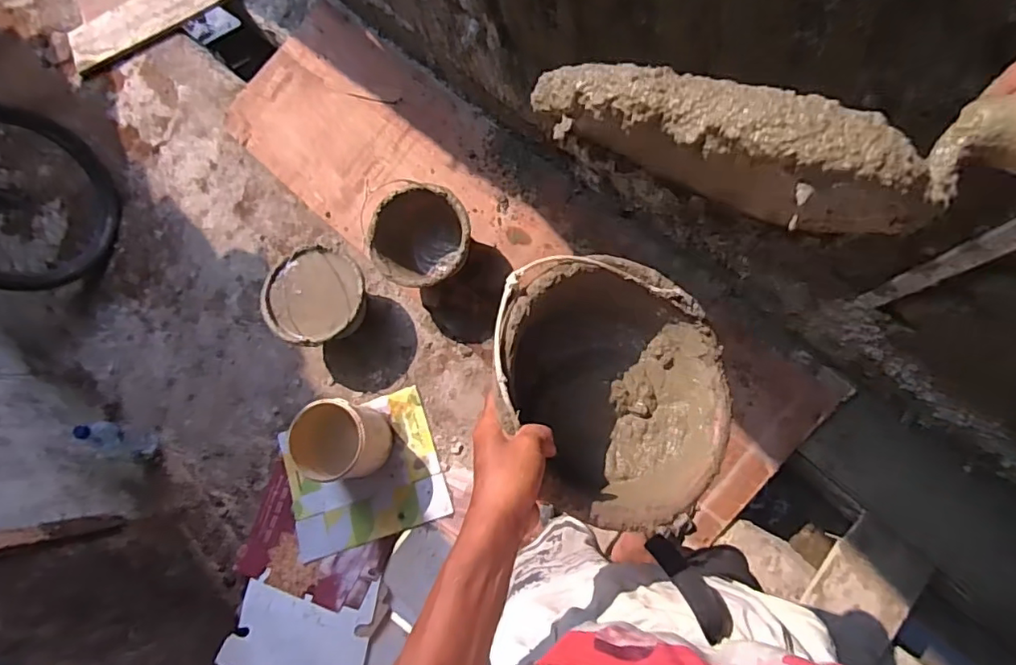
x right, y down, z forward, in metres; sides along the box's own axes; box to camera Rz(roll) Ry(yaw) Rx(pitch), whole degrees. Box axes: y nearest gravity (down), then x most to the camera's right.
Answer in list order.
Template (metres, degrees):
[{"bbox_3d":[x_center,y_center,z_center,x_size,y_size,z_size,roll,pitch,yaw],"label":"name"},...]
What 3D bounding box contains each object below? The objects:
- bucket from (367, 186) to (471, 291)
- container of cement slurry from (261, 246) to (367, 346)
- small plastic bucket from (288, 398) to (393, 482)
[{"bbox_3d":[-0.214,-0.225,1.412,0.267,0.179,0.245,23,85,11],"label":"bucket"},{"bbox_3d":[-0.481,-0.088,1.453,0.251,0.175,0.241,-1,81,8],"label":"container of cement slurry"},{"bbox_3d":[-0.401,0.252,1.351,0.195,0.162,0.179,-1,81,8],"label":"small plastic bucket"}]

